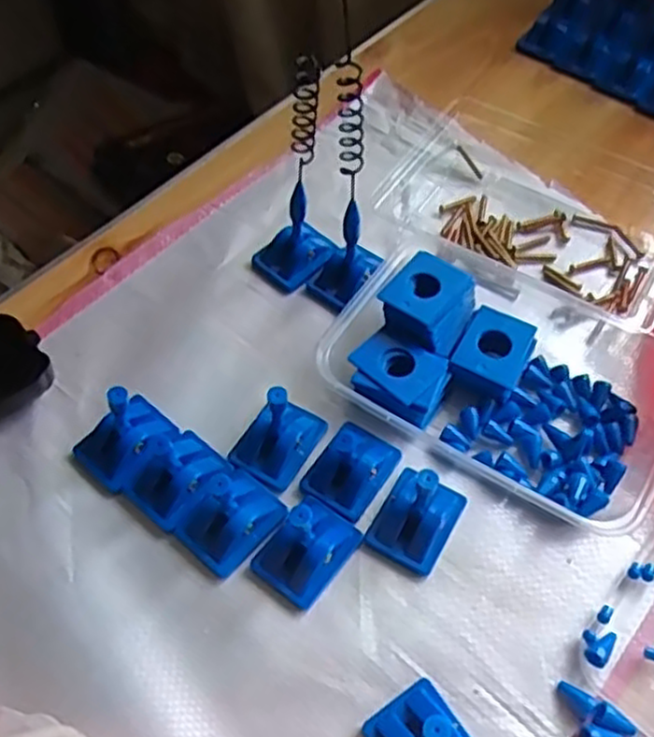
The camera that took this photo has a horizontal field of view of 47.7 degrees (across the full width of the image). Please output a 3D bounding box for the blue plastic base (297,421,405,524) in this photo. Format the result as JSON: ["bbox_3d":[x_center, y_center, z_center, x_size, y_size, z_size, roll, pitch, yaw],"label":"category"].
[{"bbox_3d":[0.012,0.046,0.359,0.034,0.016,0.045,29,60,19],"label":"blue plastic base"}]

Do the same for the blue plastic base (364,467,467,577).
[{"bbox_3d":[0.042,0.062,0.334,0.033,0.043,0.042,26,59,17],"label":"blue plastic base"}]

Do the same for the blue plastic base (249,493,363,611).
[{"bbox_3d":[-0.009,0.081,0.337,0.033,0.019,0.044,32,61,20],"label":"blue plastic base"}]

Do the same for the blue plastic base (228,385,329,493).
[{"bbox_3d":[-0.025,0.026,0.357,0.034,0.043,0.043,29,60,19],"label":"blue plastic base"}]

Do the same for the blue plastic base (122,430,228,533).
[{"bbox_3d":[-0.072,0.049,0.354,0.039,0.022,0.044,34,62,21],"label":"blue plastic base"}]

